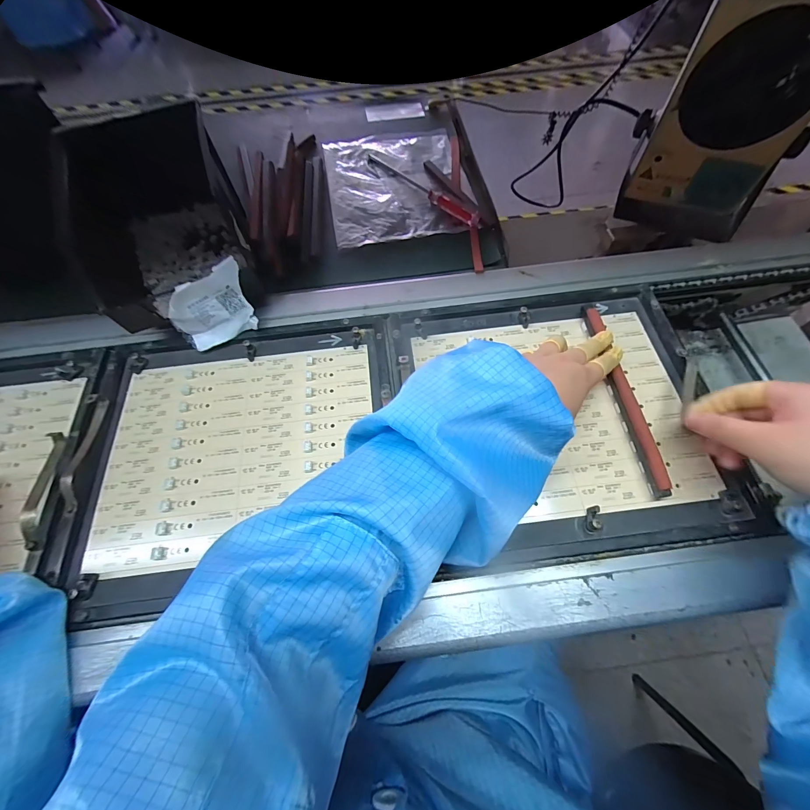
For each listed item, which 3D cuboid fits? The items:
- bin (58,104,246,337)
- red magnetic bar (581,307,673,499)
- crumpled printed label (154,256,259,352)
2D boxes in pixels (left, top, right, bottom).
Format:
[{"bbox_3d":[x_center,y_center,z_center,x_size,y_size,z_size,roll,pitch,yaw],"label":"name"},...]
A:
[{"bbox_3d":[-0.267,-0.208,0.396,0.150,0.127,0.224,-22,66,-6],"label":"bin"},{"bbox_3d":[0.213,-0.012,0.343,0.013,0.024,0.203,-7,66,1],"label":"red magnetic bar"},{"bbox_3d":[-0.211,-0.103,0.375,0.092,0.082,0.030,-20,66,-6],"label":"crumpled printed label"}]

